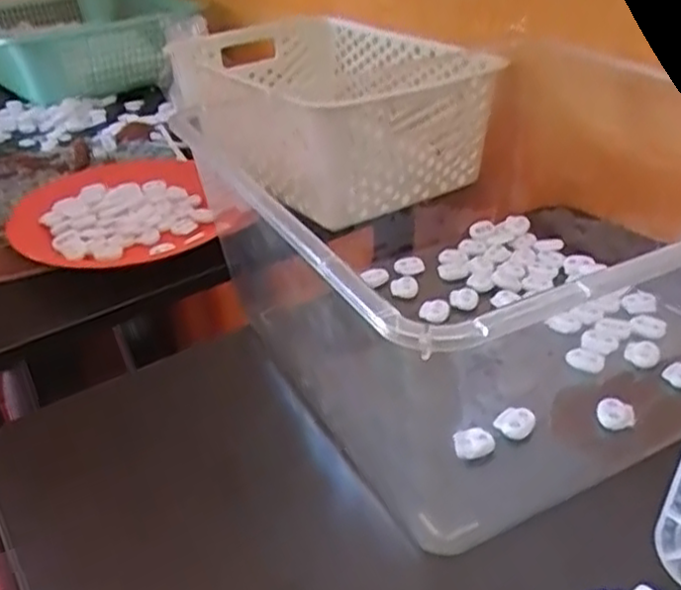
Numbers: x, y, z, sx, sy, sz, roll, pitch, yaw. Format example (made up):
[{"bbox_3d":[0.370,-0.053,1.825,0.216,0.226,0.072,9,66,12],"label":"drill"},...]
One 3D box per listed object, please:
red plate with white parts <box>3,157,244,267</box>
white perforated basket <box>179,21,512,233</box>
[{"bbox_3d":[-0.187,-0.078,0.646,0.191,0.032,0.186,-3,32,2],"label":"red plate with white parts"},{"bbox_3d":[-0.003,-0.196,0.737,0.200,0.109,0.369,-18,34,-21],"label":"white perforated basket"}]

